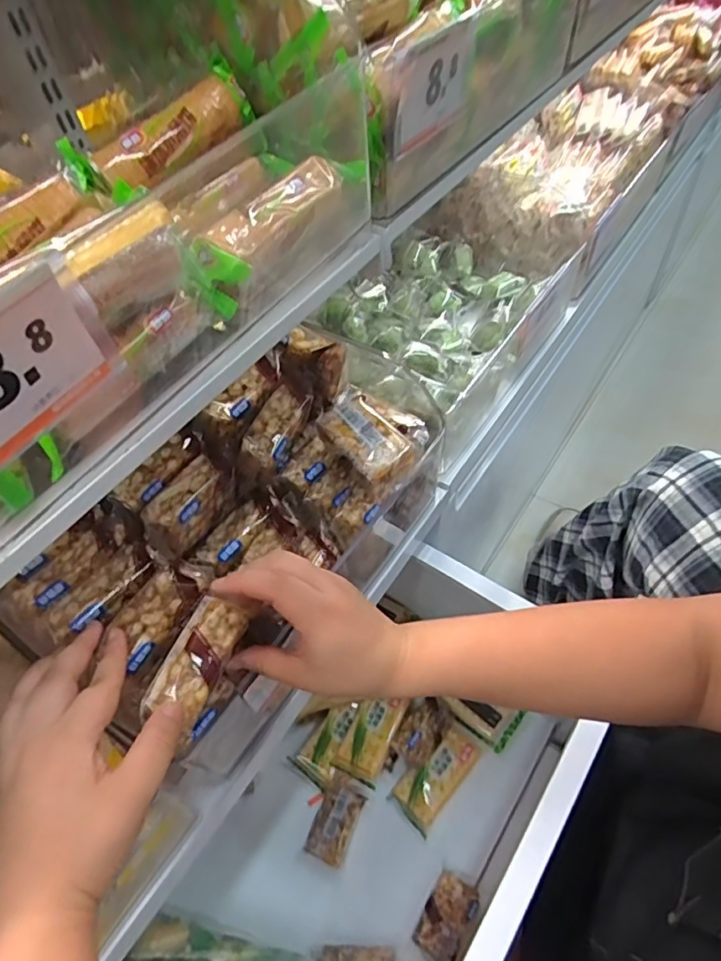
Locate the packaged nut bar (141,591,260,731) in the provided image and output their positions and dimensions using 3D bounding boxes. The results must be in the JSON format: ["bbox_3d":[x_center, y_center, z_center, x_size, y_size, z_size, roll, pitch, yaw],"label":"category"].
[{"bbox_3d":[-0.094,0.102,0.325,0.032,0.017,0.077,19,55,19],"label":"packaged nut bar"}]

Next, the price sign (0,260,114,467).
[{"bbox_3d":[-0.141,-0.040,0.221,0.005,0.060,0.083,26,57,24],"label":"price sign"}]

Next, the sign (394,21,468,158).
[{"bbox_3d":[0.053,-0.281,0.399,0.009,0.055,0.107,23,56,22],"label":"sign"}]

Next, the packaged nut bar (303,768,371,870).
[{"bbox_3d":[-0.027,0.401,0.663,0.048,0.018,0.089,18,54,18],"label":"packaged nut bar"}]

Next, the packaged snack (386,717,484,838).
[{"bbox_3d":[0.096,0.361,0.690,0.059,0.013,0.127,38,71,10],"label":"packaged snack"}]

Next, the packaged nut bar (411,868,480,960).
[{"bbox_3d":[0.092,0.467,0.595,0.047,0.009,0.078,26,57,24],"label":"packaged nut bar"}]

